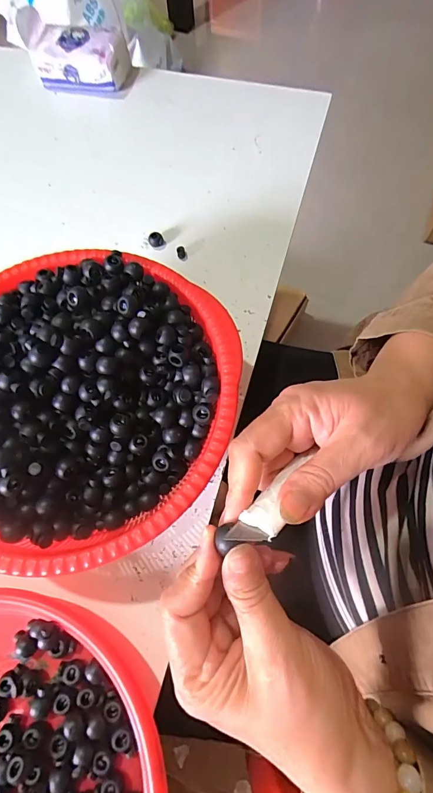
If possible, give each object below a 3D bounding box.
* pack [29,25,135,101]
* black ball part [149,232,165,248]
[{"bbox_3d":[-0.177,-0.446,0.492,0.122,0.052,0.067,6,69,5],"label":"pack"},{"bbox_3d":[-0.066,-0.170,0.405,0.016,0.012,0.012,-22,70,-6],"label":"black ball part"}]

